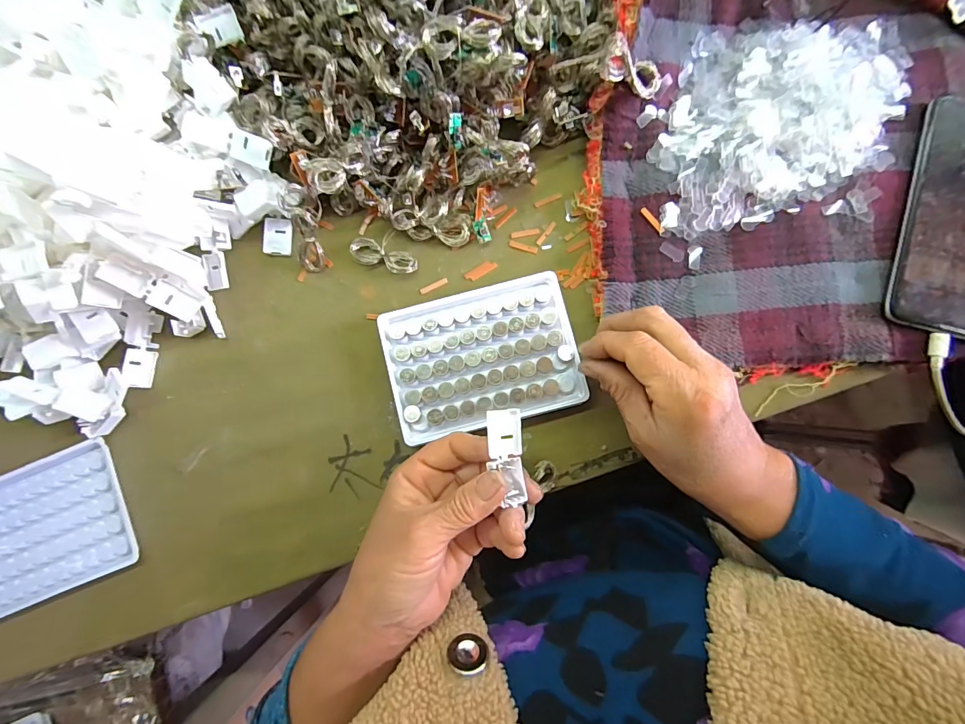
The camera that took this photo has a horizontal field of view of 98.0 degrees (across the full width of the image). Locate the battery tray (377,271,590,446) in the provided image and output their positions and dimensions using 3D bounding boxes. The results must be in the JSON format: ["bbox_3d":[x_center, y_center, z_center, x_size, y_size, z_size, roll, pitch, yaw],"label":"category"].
[{"bbox_3d":[0.000,-0.004,0.294,0.128,0.021,0.095,-14,87,2],"label":"battery tray"}]

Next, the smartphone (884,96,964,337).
[{"bbox_3d":[0.329,-0.098,0.282,0.077,0.011,0.162,16,88,3],"label":"smartphone"}]

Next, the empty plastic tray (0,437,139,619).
[{"bbox_3d":[-0.317,0.120,0.301,0.120,0.016,0.094,-22,86,2],"label":"empty plastic tray"}]

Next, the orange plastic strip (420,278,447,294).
[{"bbox_3d":[-0.036,-0.057,0.313,0.022,0.004,0.004,-27,86,1],"label":"orange plastic strip"}]

